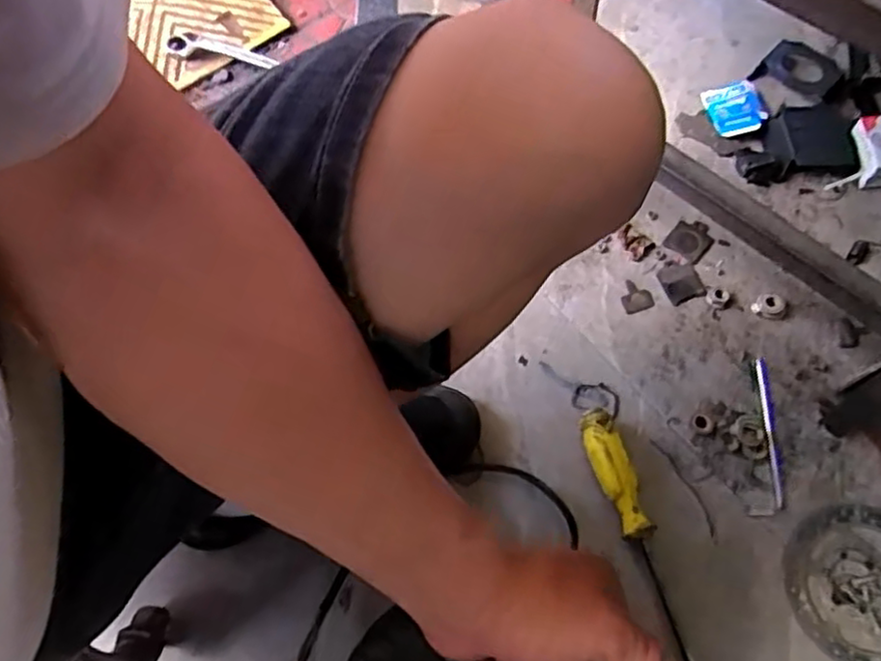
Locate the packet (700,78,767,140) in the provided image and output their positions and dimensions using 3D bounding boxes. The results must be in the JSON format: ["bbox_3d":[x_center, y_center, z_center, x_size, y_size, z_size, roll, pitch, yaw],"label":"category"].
[{"bbox_3d":[0.336,-0.252,0.782,0.059,0.012,0.076,-14,63,21],"label":"packet"}]

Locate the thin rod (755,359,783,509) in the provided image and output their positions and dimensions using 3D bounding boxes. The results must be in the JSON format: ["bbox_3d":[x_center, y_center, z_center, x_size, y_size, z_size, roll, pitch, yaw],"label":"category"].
[{"bbox_3d":[0.312,0.094,0.646,0.012,0.007,0.139,0,66,3],"label":"thin rod"}]

